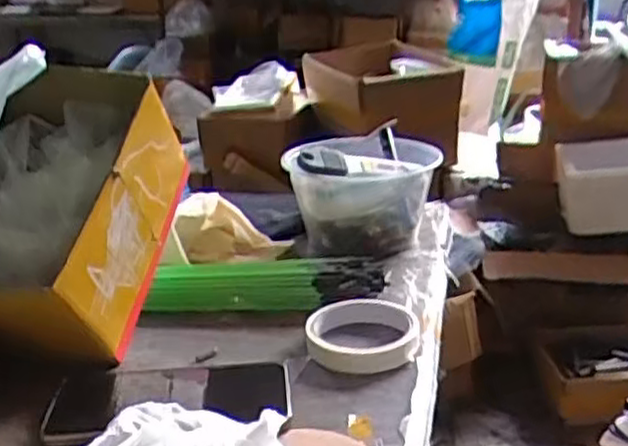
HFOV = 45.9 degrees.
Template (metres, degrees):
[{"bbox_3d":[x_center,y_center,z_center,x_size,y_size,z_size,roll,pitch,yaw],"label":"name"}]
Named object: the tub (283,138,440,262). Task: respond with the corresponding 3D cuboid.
[{"bbox_3d":[0.053,-0.032,0.807,0.161,0.109,0.132,-4,20,-7],"label":"tub"}]

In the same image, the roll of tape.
[{"bbox_3d":[0.038,0.089,0.591,0.086,0.023,0.086,-2,20,1],"label":"roll of tape"}]

